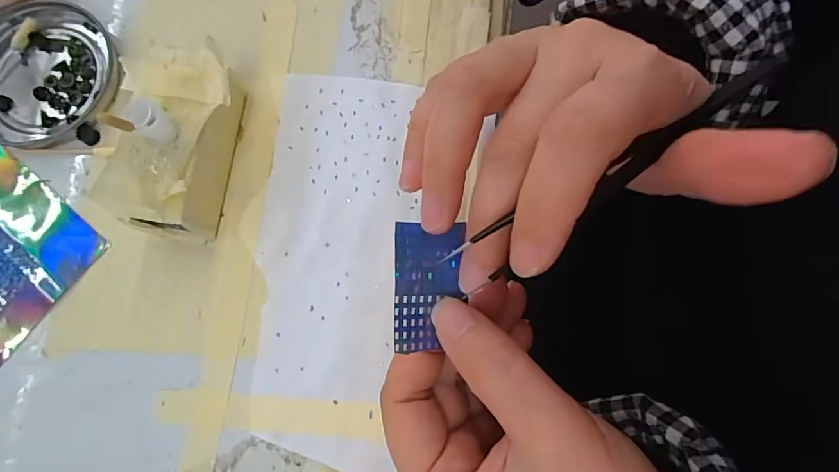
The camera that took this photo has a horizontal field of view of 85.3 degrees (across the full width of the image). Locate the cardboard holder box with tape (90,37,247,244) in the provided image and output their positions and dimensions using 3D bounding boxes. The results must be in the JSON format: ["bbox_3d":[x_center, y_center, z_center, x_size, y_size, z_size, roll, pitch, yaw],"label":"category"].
[{"bbox_3d":[-0.111,-0.043,0.206,0.049,0.041,0.082,11,80,2],"label":"cardboard holder box with tape"}]

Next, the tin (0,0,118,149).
[{"bbox_3d":[-0.197,-0.083,0.236,0.079,0.011,0.076,0,79,0],"label":"tin"}]

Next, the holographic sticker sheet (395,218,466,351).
[{"bbox_3d":[0.004,0.017,0.157,0.025,0.004,0.042,1,89,-19],"label":"holographic sticker sheet"}]

